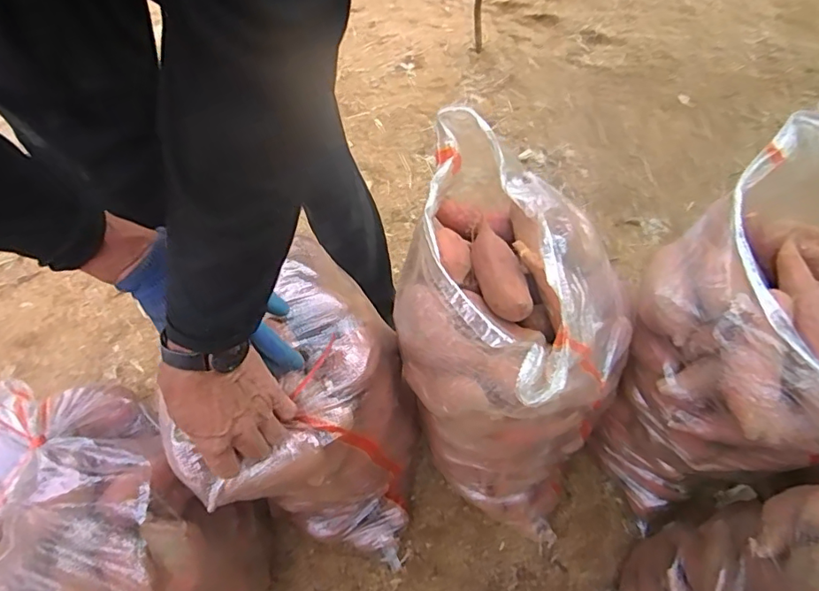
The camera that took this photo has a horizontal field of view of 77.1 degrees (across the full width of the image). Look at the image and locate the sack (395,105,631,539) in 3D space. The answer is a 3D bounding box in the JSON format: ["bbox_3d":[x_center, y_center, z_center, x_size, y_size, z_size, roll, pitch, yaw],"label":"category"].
[{"bbox_3d":[0.129,0.093,0.749,0.269,0.593,0.375,2,60,2],"label":"sack"}]

